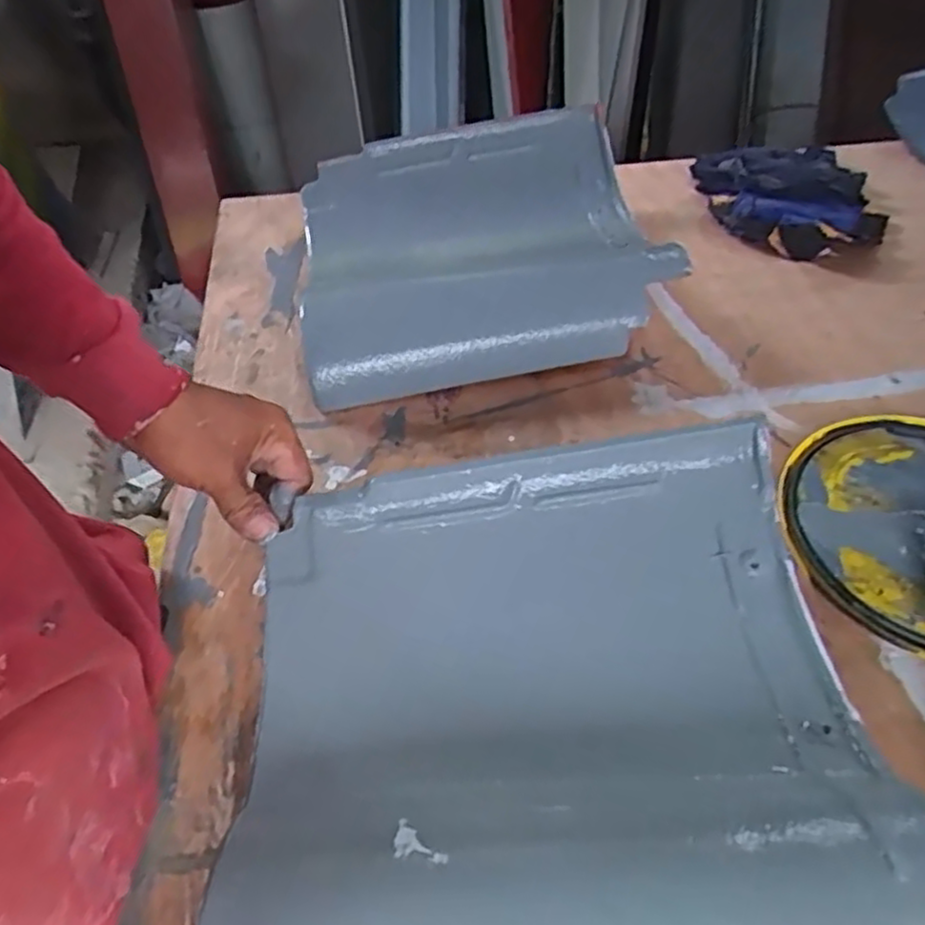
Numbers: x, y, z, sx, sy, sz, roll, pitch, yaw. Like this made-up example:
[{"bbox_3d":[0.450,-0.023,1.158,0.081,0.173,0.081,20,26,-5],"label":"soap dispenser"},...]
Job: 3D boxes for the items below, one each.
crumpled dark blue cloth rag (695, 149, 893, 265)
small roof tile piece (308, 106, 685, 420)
[{"bbox_3d":[0.343,-0.274,0.753,0.176,0.034,0.184,-9,51,-10],"label":"crumpled dark blue cloth rag"},{"bbox_3d":[0.009,-0.206,0.674,0.321,0.082,0.317,-6,51,-7],"label":"small roof tile piece"}]

